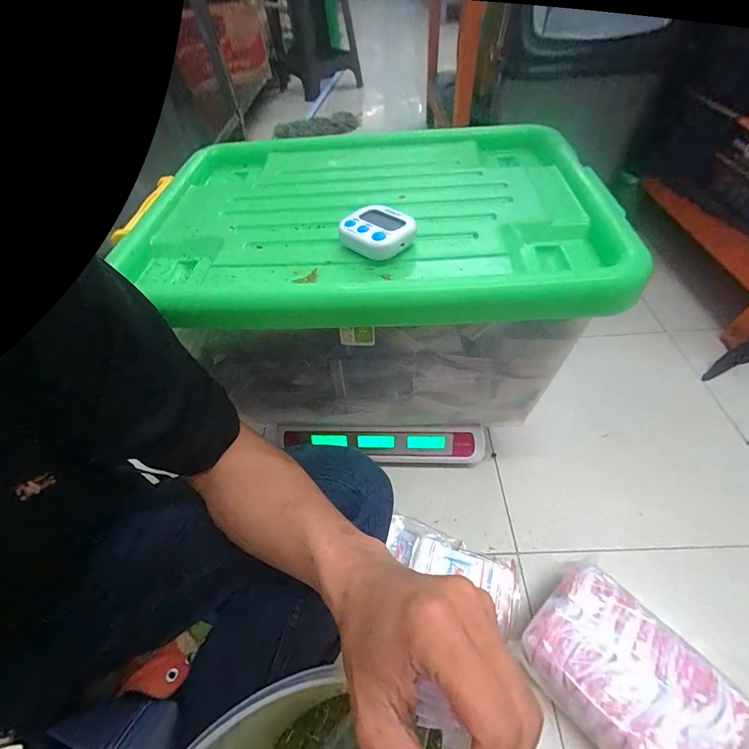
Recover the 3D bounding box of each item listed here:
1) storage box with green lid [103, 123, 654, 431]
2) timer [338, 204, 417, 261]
[{"bbox_3d":[0.002,-0.131,0.503,0.466,0.267,0.353,2,52,7],"label":"storage box with green lid"},{"bbox_3d":[0.004,-0.136,0.344,0.061,0.021,0.054,30,60,26],"label":"timer"}]

